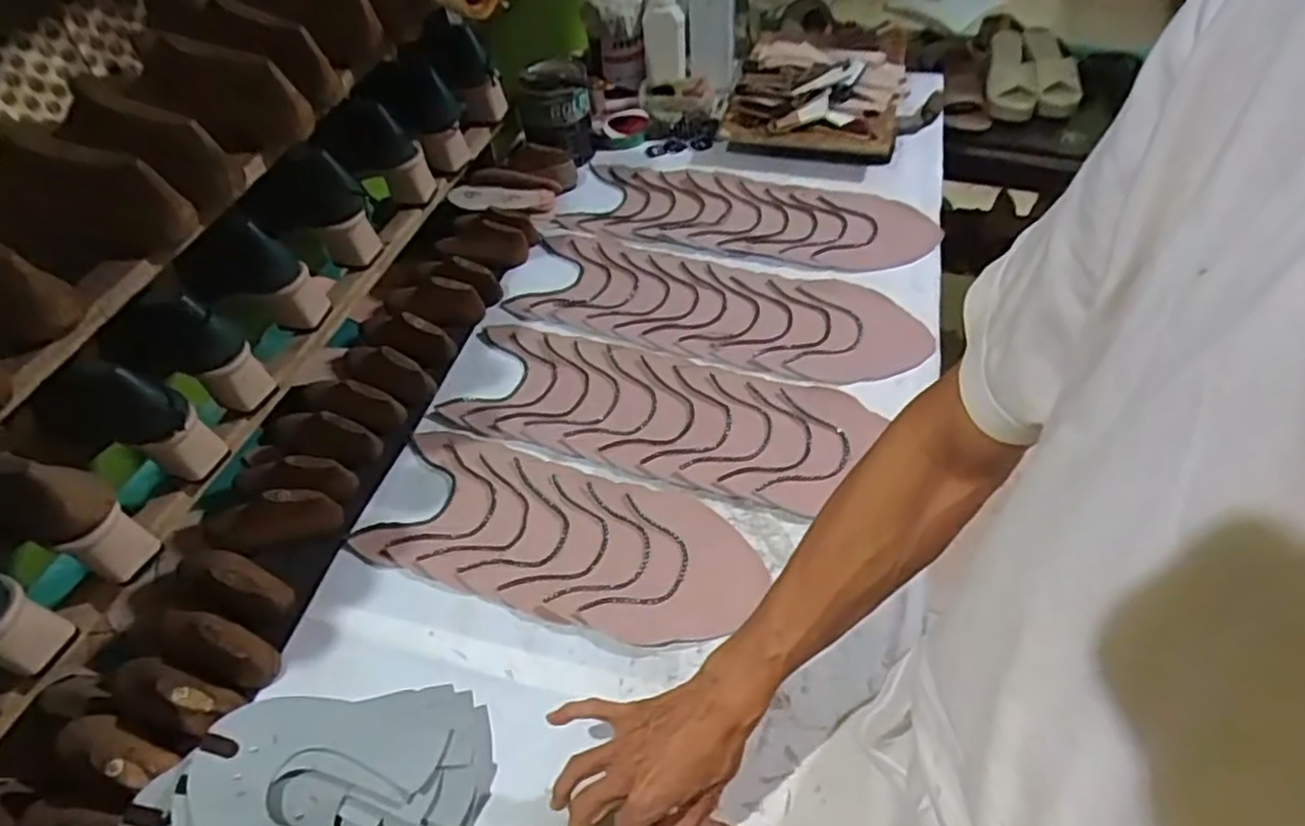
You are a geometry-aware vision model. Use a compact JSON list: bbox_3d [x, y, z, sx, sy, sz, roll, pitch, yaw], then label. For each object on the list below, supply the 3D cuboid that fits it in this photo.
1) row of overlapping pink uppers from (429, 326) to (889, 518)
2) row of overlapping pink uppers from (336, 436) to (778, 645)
[{"bbox_3d":[0.002,-0.004,0.813,0.465,0.008,0.170,12,54,13],"label":"row of overlapping pink uppers"},{"bbox_3d":[-0.090,0.124,0.723,0.390,0.005,0.167,14,55,14],"label":"row of overlapping pink uppers"}]

